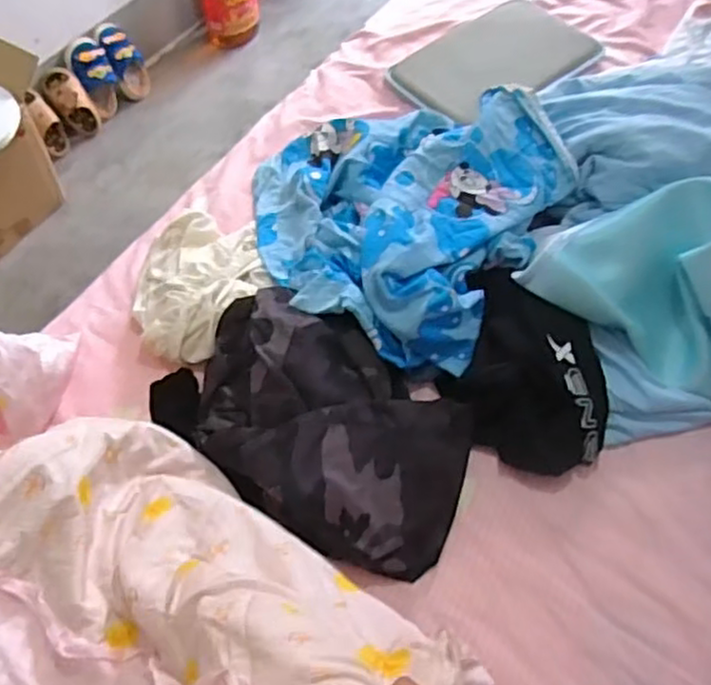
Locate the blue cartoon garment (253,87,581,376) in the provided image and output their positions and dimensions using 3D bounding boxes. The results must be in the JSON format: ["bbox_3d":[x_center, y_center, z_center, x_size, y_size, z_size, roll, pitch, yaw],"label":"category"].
[{"bbox_3d":[0.050,-0.211,1.022,0.425,0.115,0.451,0,57,1],"label":"blue cartoon garment"}]

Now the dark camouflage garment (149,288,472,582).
[{"bbox_3d":[-0.049,0.096,0.870,0.408,0.095,0.251,33,63,20],"label":"dark camouflage garment"}]

